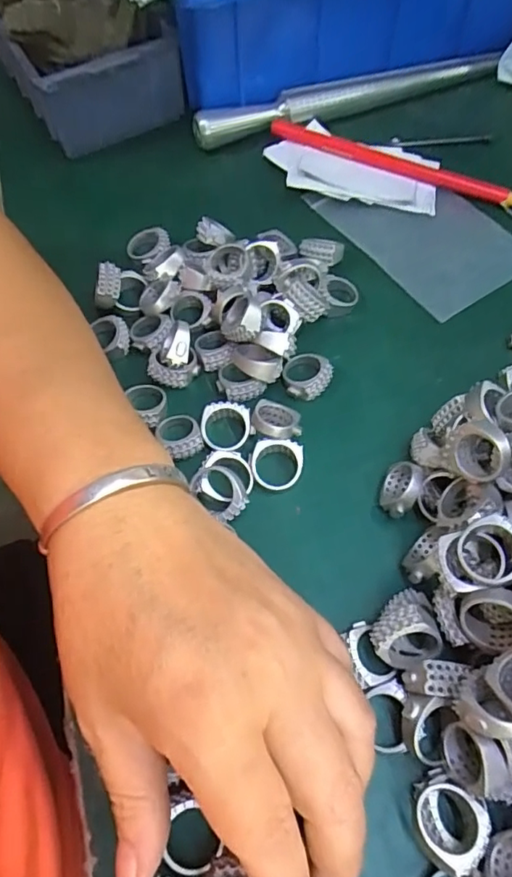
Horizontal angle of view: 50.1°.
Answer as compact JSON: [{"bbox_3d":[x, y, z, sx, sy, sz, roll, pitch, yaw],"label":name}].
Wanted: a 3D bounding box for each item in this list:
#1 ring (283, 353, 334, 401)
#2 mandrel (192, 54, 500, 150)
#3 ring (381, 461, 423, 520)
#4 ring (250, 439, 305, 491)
[{"bbox_3d":[0.025,-0.032,0.271,0.024,0.011,0.023,-1,61,2],"label":"ring"},{"bbox_3d":[0.063,-0.227,0.364,0.211,0.020,0.021,-16,63,-7],"label":"mandrel"},{"bbox_3d":[0.062,0.022,0.237,0.014,0.021,0.022,19,64,12],"label":"ring"},{"bbox_3d":[0.010,0.012,0.249,0.023,0.012,0.020,-1,61,1],"label":"ring"}]

